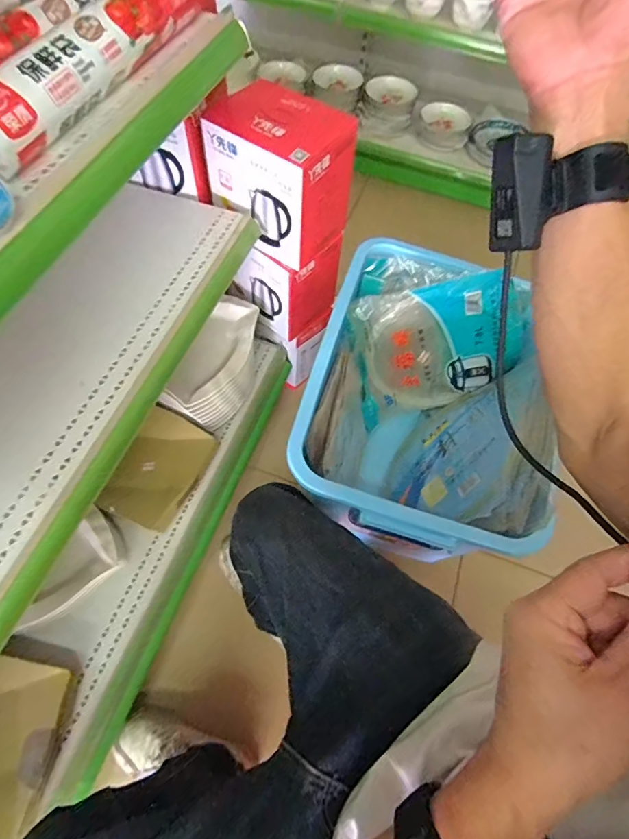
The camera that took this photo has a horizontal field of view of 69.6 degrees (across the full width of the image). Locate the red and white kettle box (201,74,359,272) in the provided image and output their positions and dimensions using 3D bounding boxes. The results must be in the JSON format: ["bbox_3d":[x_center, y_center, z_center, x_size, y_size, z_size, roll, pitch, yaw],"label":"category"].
[{"bbox_3d":[-0.060,-0.440,0.820,0.206,0.201,0.163,33,65,14],"label":"red and white kettle box"}]

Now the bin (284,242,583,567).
[{"bbox_3d":[0.159,-0.014,0.806,0.315,0.314,0.491,14,62,3],"label":"bin"}]

